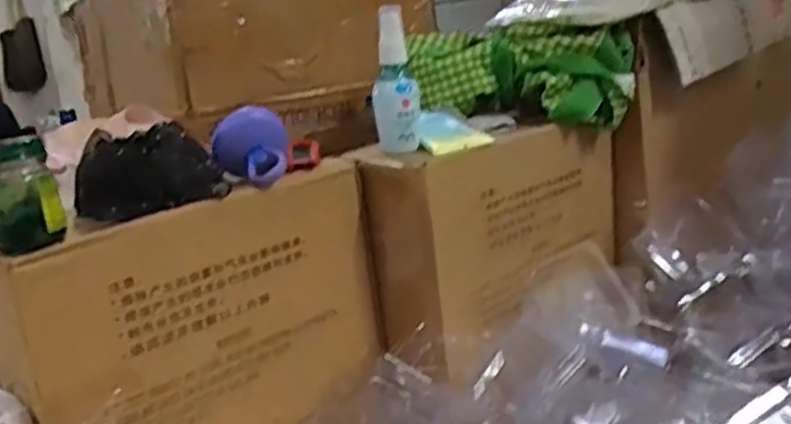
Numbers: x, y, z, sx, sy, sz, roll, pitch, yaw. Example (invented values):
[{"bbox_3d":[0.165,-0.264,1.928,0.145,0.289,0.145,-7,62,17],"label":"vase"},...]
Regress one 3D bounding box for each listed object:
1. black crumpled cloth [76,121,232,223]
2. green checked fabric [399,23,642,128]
[{"bbox_3d":[-0.172,-0.031,0.535,0.095,0.053,0.076,-14,15,-27],"label":"black crumpled cloth"},{"bbox_3d":[0.118,-0.129,0.725,0.203,0.091,0.064,-2,14,17],"label":"green checked fabric"}]

